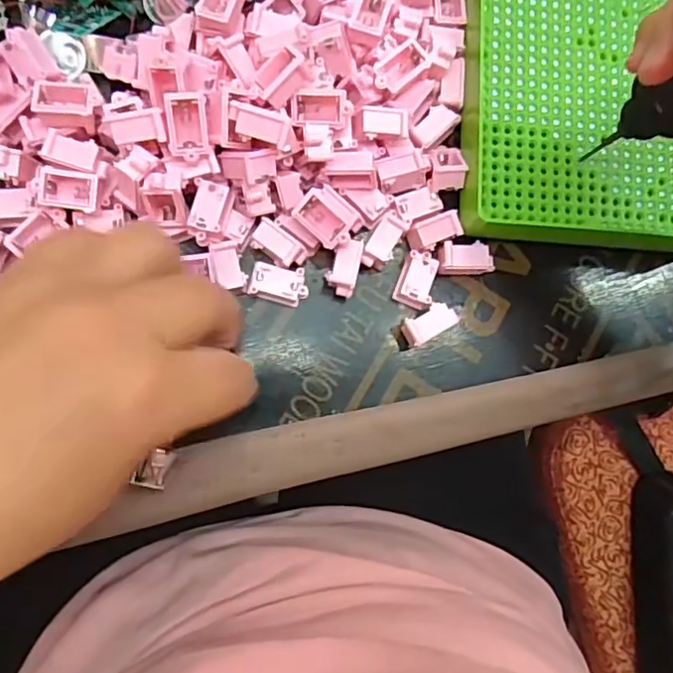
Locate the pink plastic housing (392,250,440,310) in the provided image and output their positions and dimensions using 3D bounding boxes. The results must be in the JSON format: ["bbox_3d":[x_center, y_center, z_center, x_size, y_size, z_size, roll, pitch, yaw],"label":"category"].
[{"bbox_3d":[0.042,-0.030,0.320,0.019,0.013,0.029,20,82,-6],"label":"pink plastic housing"}]

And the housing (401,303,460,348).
[{"bbox_3d":[0.048,-0.006,0.315,0.032,0.018,0.015,-30,89,-10],"label":"housing"}]

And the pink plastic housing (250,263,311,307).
[{"bbox_3d":[-0.029,-0.026,0.309,0.029,0.015,0.018,11,83,-8],"label":"pink plastic housing"}]

